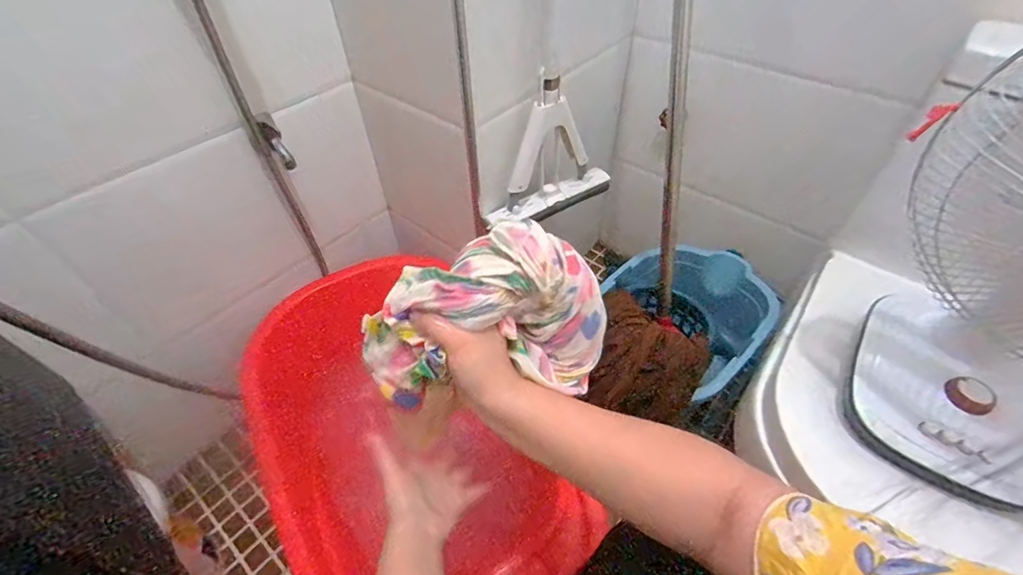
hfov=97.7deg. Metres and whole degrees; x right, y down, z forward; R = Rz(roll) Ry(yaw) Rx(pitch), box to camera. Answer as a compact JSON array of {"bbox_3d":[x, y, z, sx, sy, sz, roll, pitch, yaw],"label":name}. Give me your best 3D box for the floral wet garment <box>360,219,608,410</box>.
[{"bbox_3d":[-0.025,0.025,0.401,0.216,0.124,0.092,-5,48,-3],"label":"floral wet garment"}]

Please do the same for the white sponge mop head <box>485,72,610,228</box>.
[{"bbox_3d":[0.078,-0.241,0.781,0.248,0.237,0.057,-28,53,-22],"label":"white sponge mop head"}]

